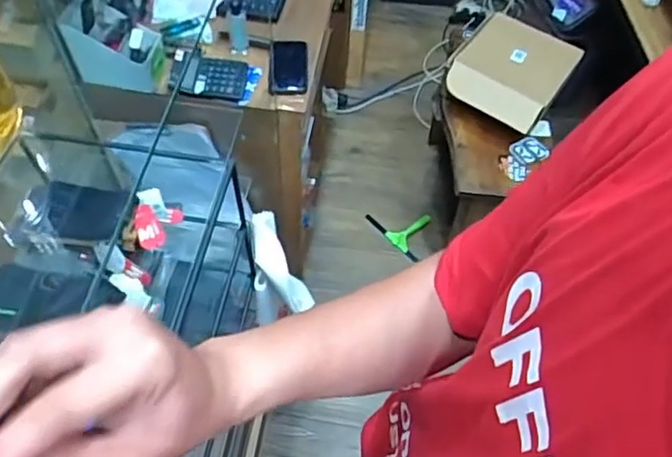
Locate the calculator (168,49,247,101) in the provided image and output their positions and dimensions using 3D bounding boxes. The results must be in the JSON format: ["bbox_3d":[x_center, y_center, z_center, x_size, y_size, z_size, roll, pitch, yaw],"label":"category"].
[{"bbox_3d":[-0.250,-0.299,1.153,0.141,0.020,0.114,10,56,-16],"label":"calculator"}]

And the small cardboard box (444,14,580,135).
[{"bbox_3d":[0.453,-0.409,1.498,0.255,0.102,0.260,31,60,16],"label":"small cardboard box"}]

